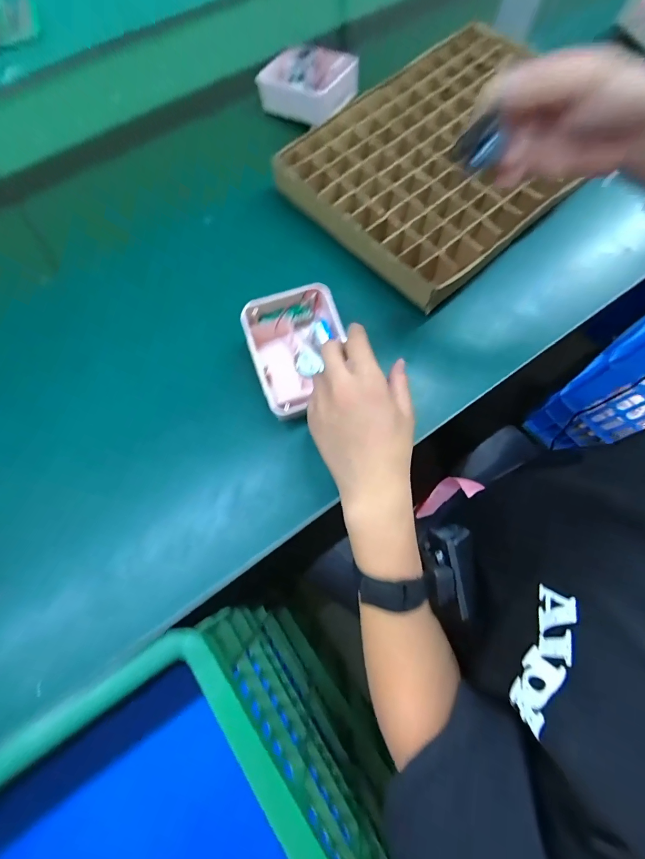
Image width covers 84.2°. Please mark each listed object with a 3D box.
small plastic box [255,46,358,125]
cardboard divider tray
[{"bbox_3d":[-0.020,-0.518,0.537,0.141,0.061,0.064,19,74,5],"label":"small plastic box"},{"bbox_3d":[0.176,-0.371,0.477,0.308,0.042,0.432,43,78,11],"label":"cardboard divider tray"}]

